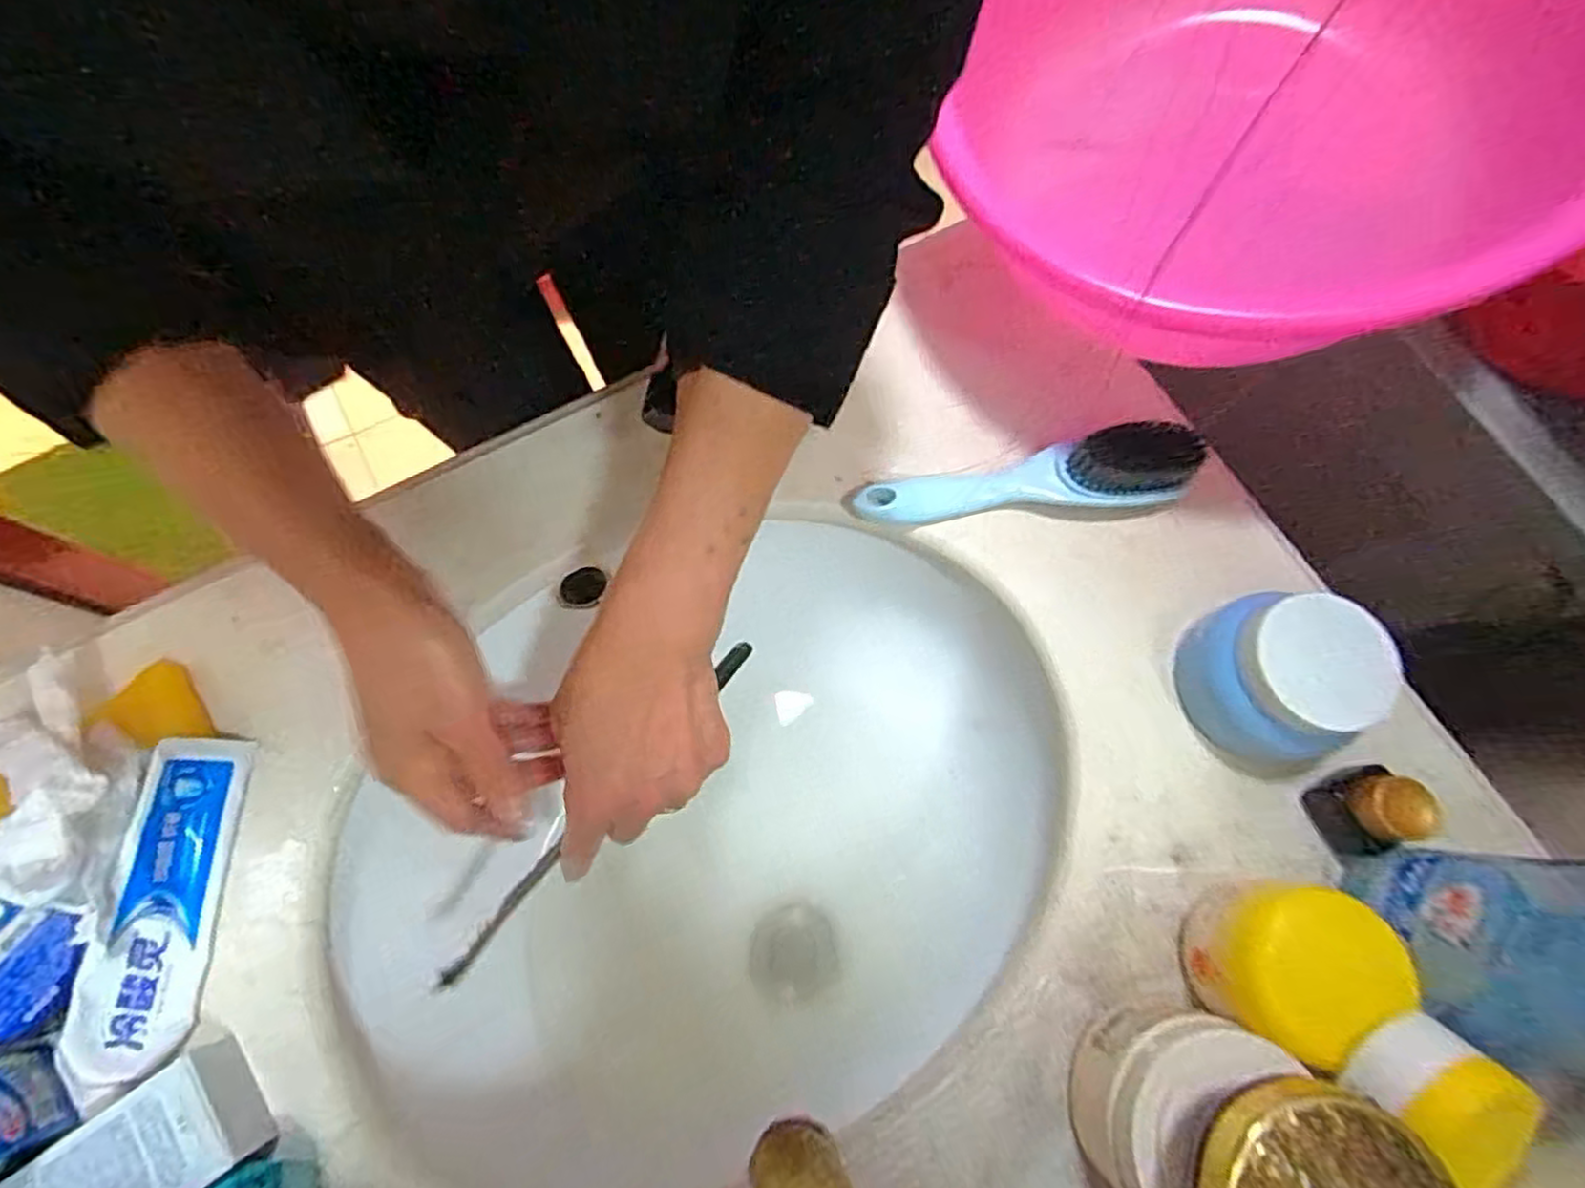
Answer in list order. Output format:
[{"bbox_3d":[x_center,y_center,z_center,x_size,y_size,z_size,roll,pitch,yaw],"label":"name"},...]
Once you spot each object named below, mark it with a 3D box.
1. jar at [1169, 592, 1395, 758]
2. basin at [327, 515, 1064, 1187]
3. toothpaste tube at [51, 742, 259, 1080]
[{"bbox_3d":[0.255,0.045,0.383,0.073,0.068,0.077,1,73,-2],"label":"jar"},{"bbox_3d":[-0.041,0.153,0.458,0.456,0.135,0.339,-29,76,-10],"label":"basin"},{"bbox_3d":[-0.300,0.145,0.346,0.045,0.023,0.146,16,67,-41],"label":"toothpaste tube"}]

